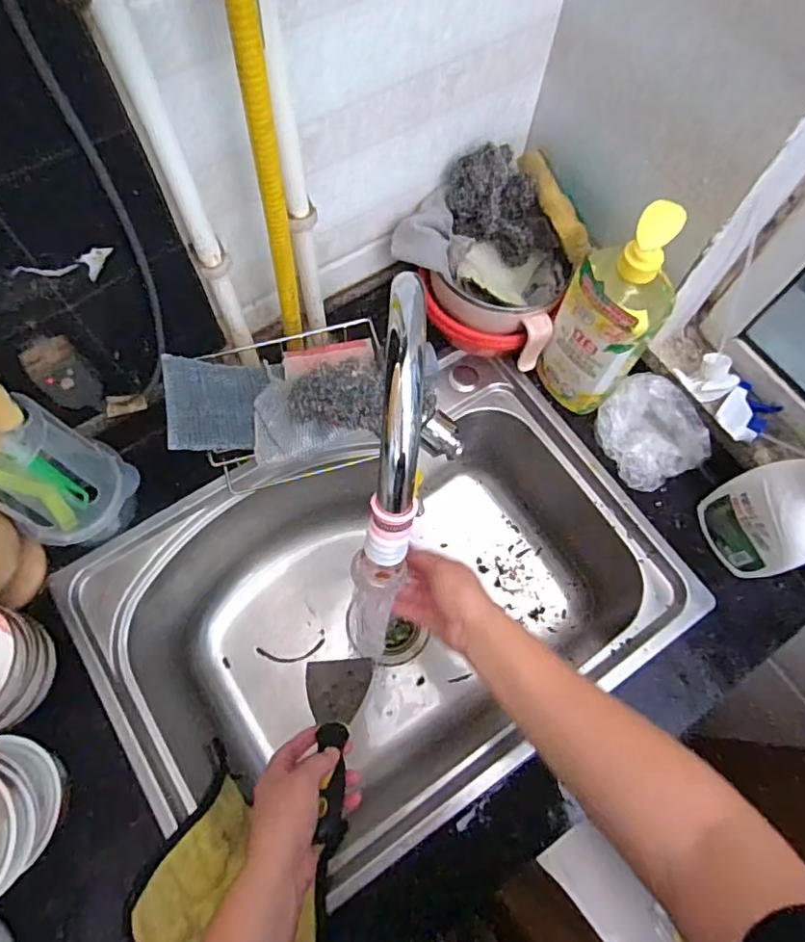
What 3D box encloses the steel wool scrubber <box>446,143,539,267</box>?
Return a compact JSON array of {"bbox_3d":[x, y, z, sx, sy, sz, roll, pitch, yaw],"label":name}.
[{"bbox_3d":[0.104,-0.288,0.632,0.119,0.090,0.034,36,35,-10],"label":"steel wool scrubber"}]

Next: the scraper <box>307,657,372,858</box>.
[{"bbox_3d":[-0.060,0.244,0.534,0.064,0.220,0.019,-4,110,-3],"label":"scraper"}]

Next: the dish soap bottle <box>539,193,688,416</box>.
[{"bbox_3d":[0.208,-0.153,0.591,0.096,0.259,0.065,33,72,10],"label":"dish soap bottle"}]

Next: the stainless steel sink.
[{"bbox_3d":[-0.015,0.162,0.709,0.572,0.205,0.407,-31,73,-12],"label":"stainless steel sink"}]

